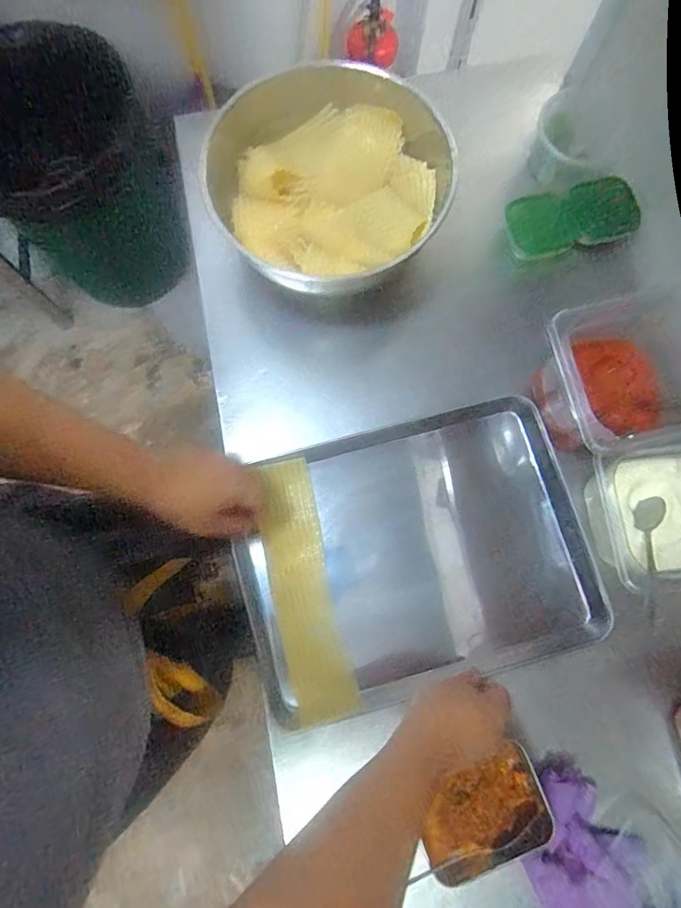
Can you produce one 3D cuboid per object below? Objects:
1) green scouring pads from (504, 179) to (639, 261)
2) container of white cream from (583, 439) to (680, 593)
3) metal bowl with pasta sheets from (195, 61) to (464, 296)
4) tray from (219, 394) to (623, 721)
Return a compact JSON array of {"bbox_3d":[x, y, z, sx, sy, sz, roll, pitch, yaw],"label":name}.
[{"bbox_3d":[0.314,-0.323,0.667,0.167,0.039,0.087,-7,77,11],"label":"green scouring pads"},{"bbox_3d":[0.362,0.070,0.559,0.154,0.074,0.144,-6,77,-3],"label":"container of white cream"},{"bbox_3d":[-0.009,-0.346,0.653,0.320,0.110,0.313,-21,78,-6],"label":"metal bowl with pasta sheets"},{"bbox_3d":[0.086,0.120,0.588,0.405,0.041,0.296,-14,78,-4],"label":"tray"}]

